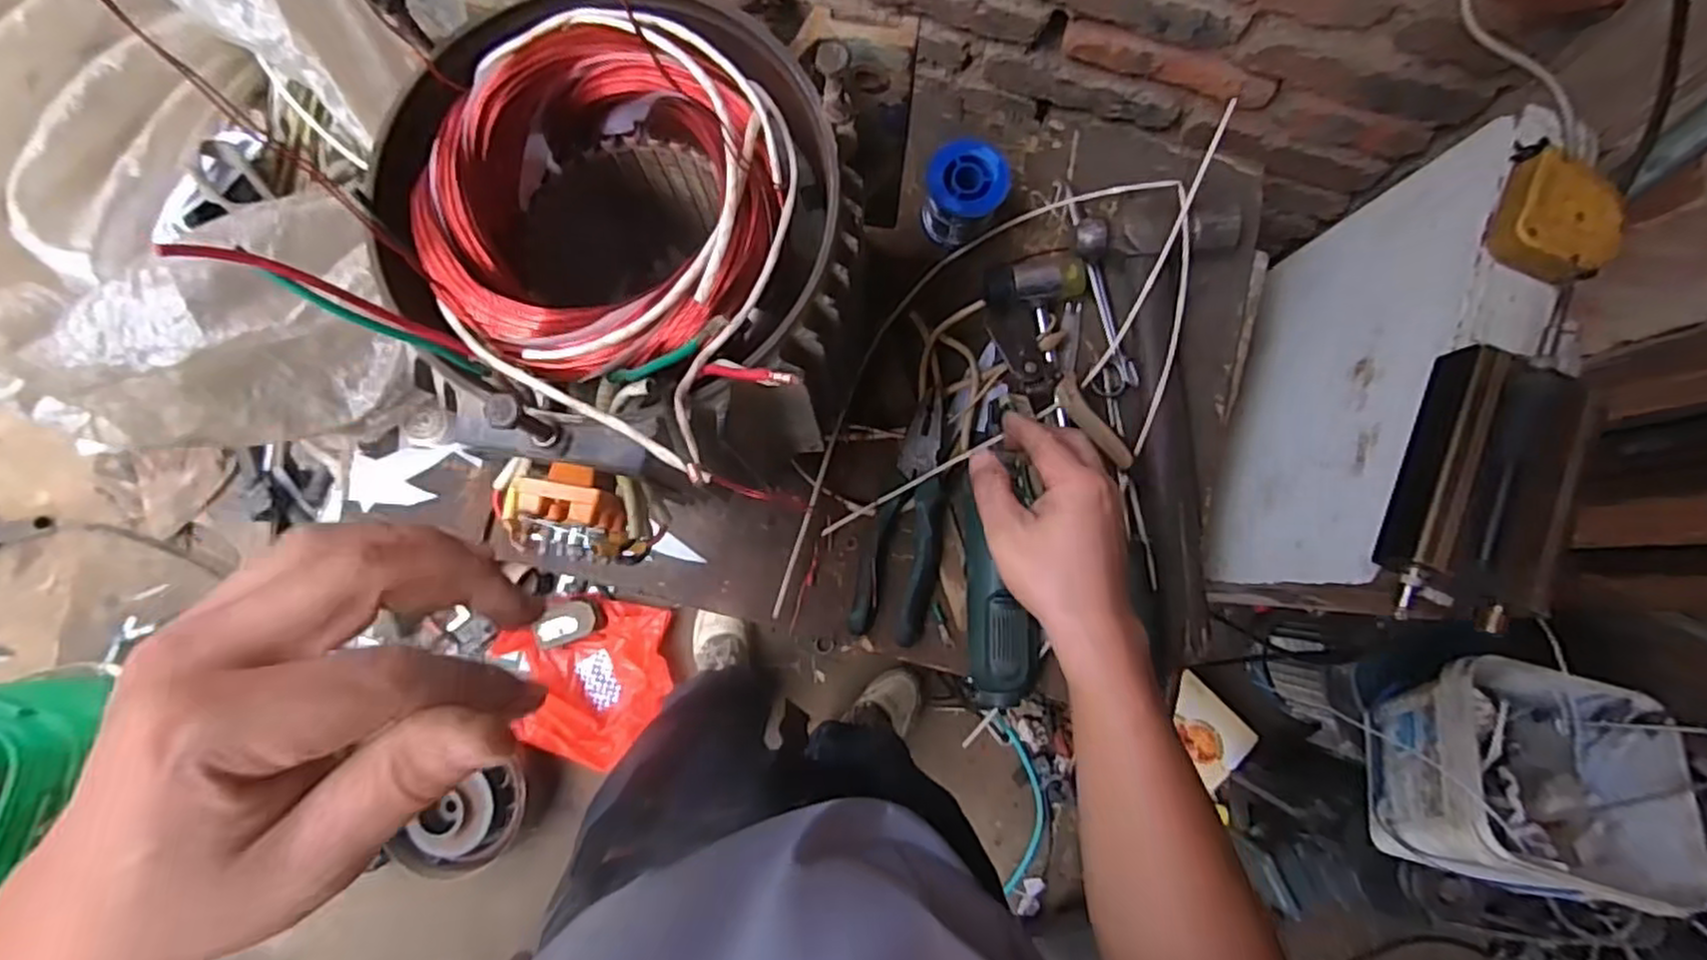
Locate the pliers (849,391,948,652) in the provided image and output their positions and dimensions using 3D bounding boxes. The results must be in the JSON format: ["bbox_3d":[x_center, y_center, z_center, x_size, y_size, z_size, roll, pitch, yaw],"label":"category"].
[{"bbox_3d":[0.046,0.031,0.572,0.055,0.026,0.185,15,83,2],"label":"pliers"}]

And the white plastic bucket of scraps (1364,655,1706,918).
[{"bbox_3d":[0.766,0.333,0.855,0.224,0.211,0.234,0,83,0],"label":"white plastic bucket of scraps"}]

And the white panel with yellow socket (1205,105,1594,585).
[{"bbox_3d":[0.417,-0.081,0.591,0.069,0.291,0.357,19,83,3],"label":"white panel with yellow socket"}]

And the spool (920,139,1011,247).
[{"bbox_3d":[0.089,-0.232,0.596,0.063,0.059,0.063,0,83,0],"label":"spool"}]

